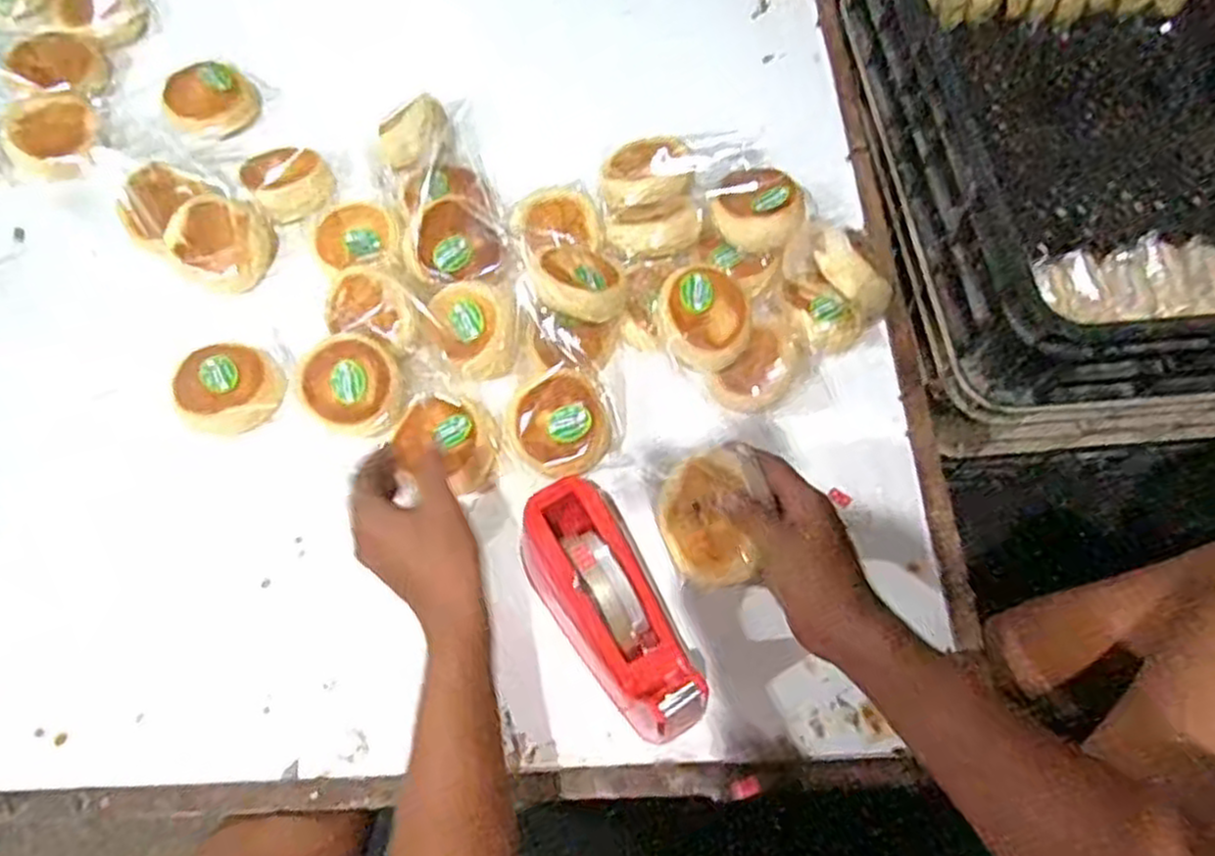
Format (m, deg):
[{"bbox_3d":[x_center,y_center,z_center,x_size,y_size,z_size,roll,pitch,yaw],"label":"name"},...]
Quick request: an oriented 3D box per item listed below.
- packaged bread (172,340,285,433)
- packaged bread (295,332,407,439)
[{"bbox_3d":[-0.343,-0.034,0.701,0.093,0.042,0.074,3,63,0],"label":"packaged bread"},{"bbox_3d":[-0.230,-0.038,0.696,0.092,0.040,0.092,0,87,-10],"label":"packaged bread"}]

